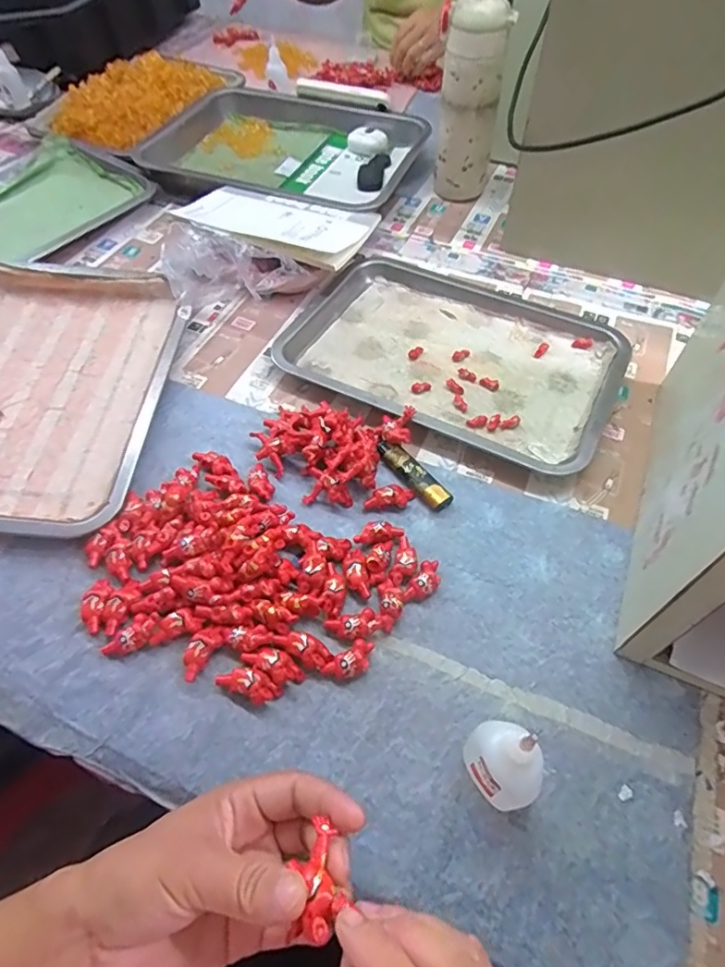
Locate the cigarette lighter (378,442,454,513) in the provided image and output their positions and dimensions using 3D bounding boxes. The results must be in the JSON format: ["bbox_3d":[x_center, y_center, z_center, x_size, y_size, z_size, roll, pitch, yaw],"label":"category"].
[{"bbox_3d":[0.044,-0.008,0.460,0.024,0.012,0.076,-30,61,-18],"label":"cigarette lighter"}]

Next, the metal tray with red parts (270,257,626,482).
[{"bbox_3d":[0.095,-0.138,0.551,0.308,0.022,0.230,24,60,16],"label":"metal tray with red parts"}]

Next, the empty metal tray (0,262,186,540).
[{"bbox_3d":[-0.317,-0.090,0.501,0.266,0.035,0.300,2,56,2],"label":"empty metal tray"}]

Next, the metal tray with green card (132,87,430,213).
[{"bbox_3d":[-0.102,-0.470,0.762,0.369,0.033,0.267,17,58,12],"label":"metal tray with green card"}]

